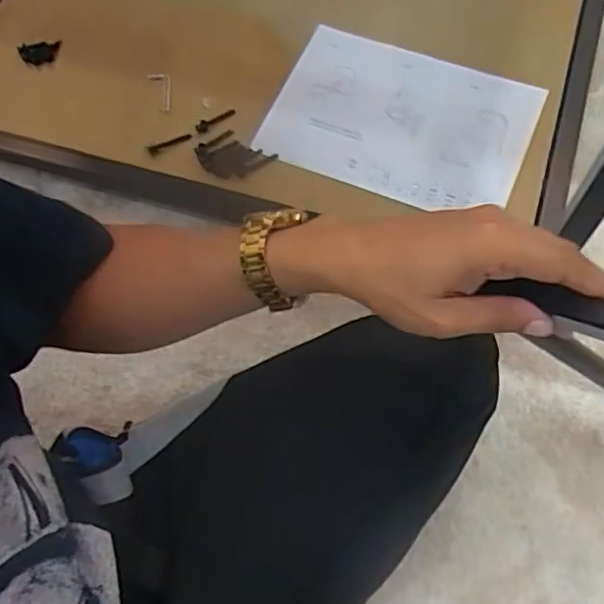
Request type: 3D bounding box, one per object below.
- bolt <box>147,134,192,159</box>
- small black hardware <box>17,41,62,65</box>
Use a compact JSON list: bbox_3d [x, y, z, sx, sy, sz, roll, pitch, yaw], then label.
[{"bbox_3d":[-0.153,-0.184,0.742,0.052,0.009,0.016,-22,69,-7],"label":"bolt"},{"bbox_3d":[-0.331,-0.314,0.804,0.052,0.018,0.022,-3,68,1],"label":"small black hardware"}]

